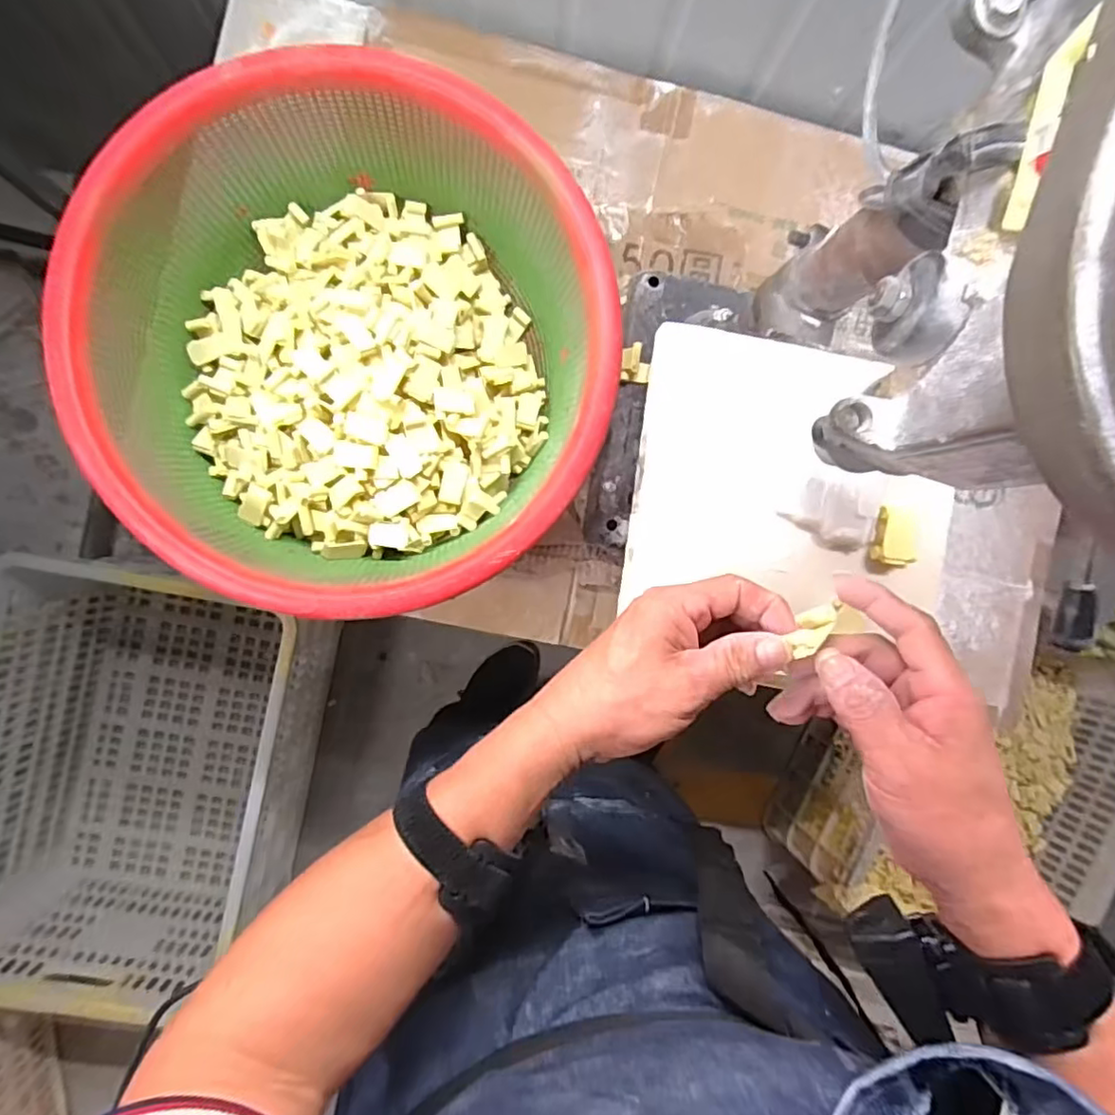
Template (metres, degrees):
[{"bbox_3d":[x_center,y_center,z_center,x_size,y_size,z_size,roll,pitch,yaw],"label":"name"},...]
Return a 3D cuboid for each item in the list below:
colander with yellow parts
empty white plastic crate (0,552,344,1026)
[{"bbox_3d":[-0.167,-0.172,0.548,0.421,0.139,0.403,0,90,-6],"label":"colander with yellow parts"},{"bbox_3d":[-0.640,0.331,0.995,0.415,0.299,0.613,10,89,-6],"label":"empty white plastic crate"}]

